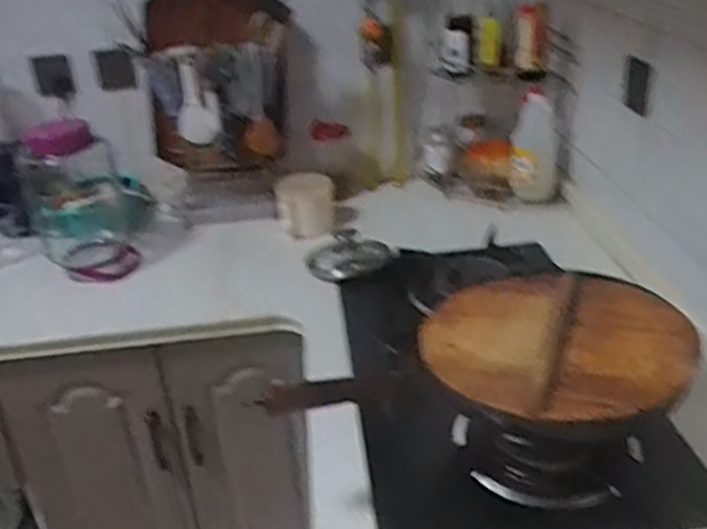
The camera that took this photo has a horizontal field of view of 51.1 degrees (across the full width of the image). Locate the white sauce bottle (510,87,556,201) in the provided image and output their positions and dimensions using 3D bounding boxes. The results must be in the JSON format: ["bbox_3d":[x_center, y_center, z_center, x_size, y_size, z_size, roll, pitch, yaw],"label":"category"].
[{"bbox_3d":[0.390,-0.251,1.591,0.097,0.225,0.082,0,27,10],"label":"white sauce bottle"}]

